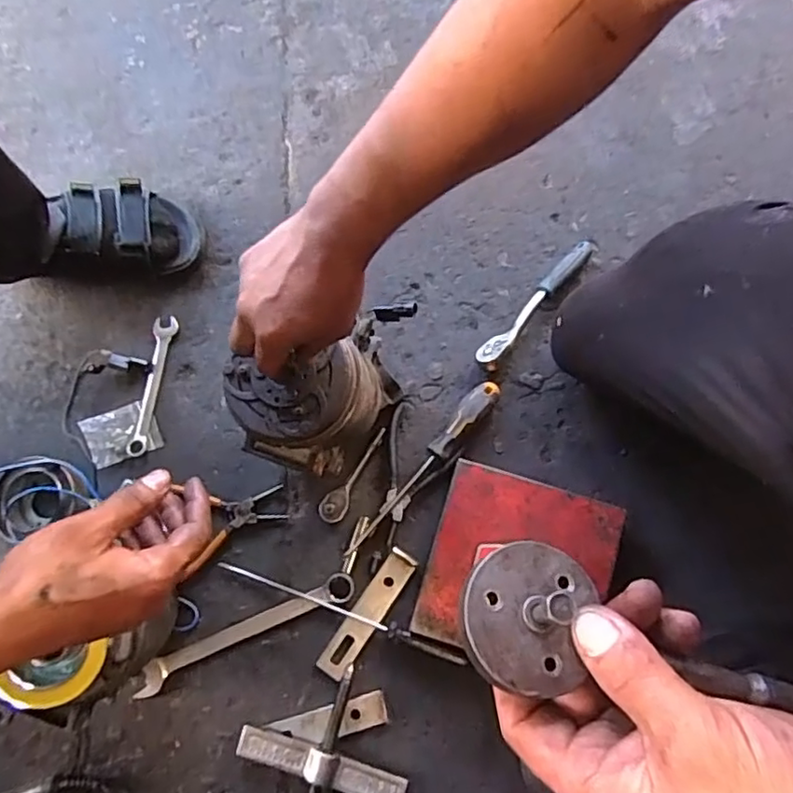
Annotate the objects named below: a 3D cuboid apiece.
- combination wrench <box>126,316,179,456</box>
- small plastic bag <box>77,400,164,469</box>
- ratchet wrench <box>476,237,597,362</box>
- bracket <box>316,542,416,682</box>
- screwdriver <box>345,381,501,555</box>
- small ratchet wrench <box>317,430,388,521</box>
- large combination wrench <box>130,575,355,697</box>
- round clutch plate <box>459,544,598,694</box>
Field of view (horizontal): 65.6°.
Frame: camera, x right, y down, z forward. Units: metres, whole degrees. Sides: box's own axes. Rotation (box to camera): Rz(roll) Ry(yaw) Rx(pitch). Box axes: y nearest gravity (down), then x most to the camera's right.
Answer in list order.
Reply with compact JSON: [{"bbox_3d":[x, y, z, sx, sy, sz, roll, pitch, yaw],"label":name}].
[{"bbox_3d":[-0.288,-0.014,0.726,0.027,0.008,0.168,7,78,2],"label":"combination wrench"},{"bbox_3d":[-0.318,0.043,0.714,0.080,0.008,0.064,-23,77,-11],"label":"small plastic bag"},{"bbox_3d":[0.167,-0.112,0.740,0.026,0.028,0.199,43,81,9],"label":"ratchet wrench"},{"bbox_3d":[-0.031,0.235,0.670,0.036,0.007,0.148,33,80,7],"label":"bracket"},{"bbox_3d":[0.031,0.078,0.694,0.029,0.030,0.246,41,81,8],"label":"screwdriver"},{"bbox_3d":[-0.043,0.091,0.697,0.029,0.022,0.120,39,81,8],"label":"small ratchet wrench"},{"bbox_3d":[-0.165,0.257,0.670,0.252,0.008,0.031,-25,79,-5],"label":"large combination wrench"},{"bbox_3d":[0.053,0.083,0.241,0.054,0.029,0.054,5,62,-9],"label":"round clutch plate"}]

